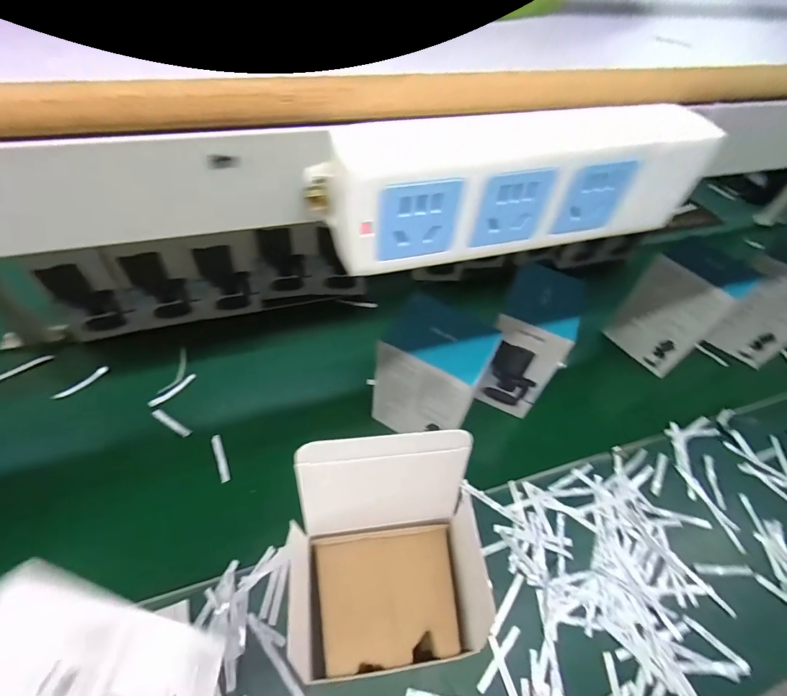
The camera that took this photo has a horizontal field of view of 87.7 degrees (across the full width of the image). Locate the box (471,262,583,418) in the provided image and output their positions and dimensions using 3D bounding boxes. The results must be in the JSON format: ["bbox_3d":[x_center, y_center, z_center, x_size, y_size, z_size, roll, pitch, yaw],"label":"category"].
[{"bbox_3d":[0.232,-0.008,0.725,0.109,0.240,0.127,22,54,11],"label":"box"}]

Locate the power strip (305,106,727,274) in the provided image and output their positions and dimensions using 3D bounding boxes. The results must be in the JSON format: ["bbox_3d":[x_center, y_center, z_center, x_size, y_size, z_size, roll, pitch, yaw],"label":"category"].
[{"bbox_3d":[0.056,-0.071,0.176,0.175,0.049,0.025,-10,54,-13],"label":"power strip"}]

